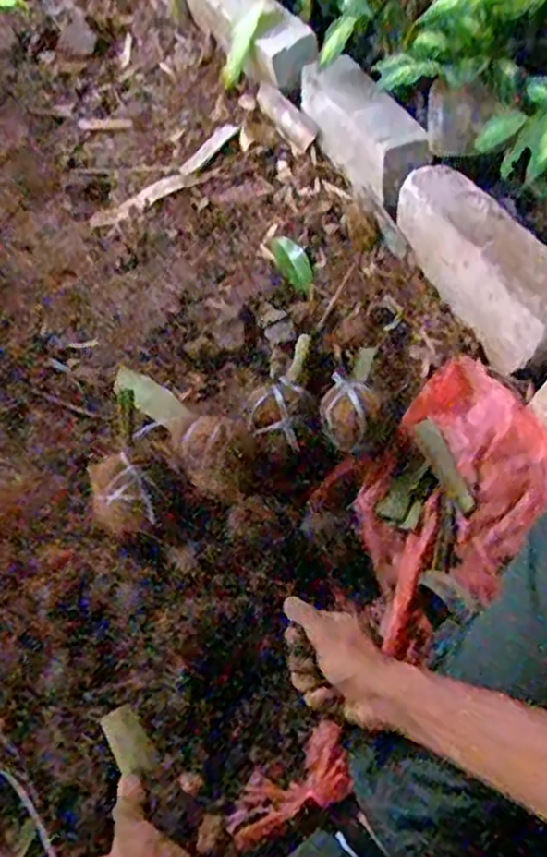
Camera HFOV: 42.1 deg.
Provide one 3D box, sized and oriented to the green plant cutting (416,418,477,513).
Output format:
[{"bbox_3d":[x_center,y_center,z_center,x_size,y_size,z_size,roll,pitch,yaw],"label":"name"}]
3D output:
[{"bbox_3d":[0.194,0.042,0.812,0.027,0.008,0.122,-18,59,-8],"label":"green plant cutting"}]

